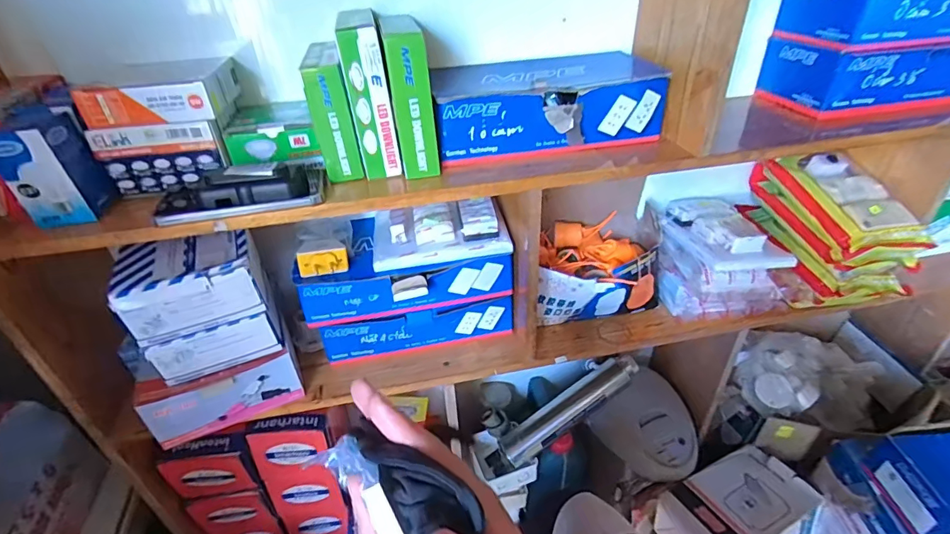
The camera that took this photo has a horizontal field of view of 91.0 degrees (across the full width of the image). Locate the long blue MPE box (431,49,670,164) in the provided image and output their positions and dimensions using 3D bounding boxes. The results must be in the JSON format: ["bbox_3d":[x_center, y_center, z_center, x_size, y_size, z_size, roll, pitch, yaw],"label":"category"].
[{"bbox_3d":[0.092,-0.206,0.598,0.276,0.080,0.173,-5,36,-3],"label":"long blue MPE box"}]

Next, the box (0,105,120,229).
[{"bbox_3d":[-0.431,-0.103,0.479,0.059,0.101,0.067,-7,36,-7],"label":"box"}]

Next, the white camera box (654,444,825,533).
[{"bbox_3d":[0.466,0.439,0.829,0.233,0.099,0.155,-17,39,-20],"label":"white camera box"}]

